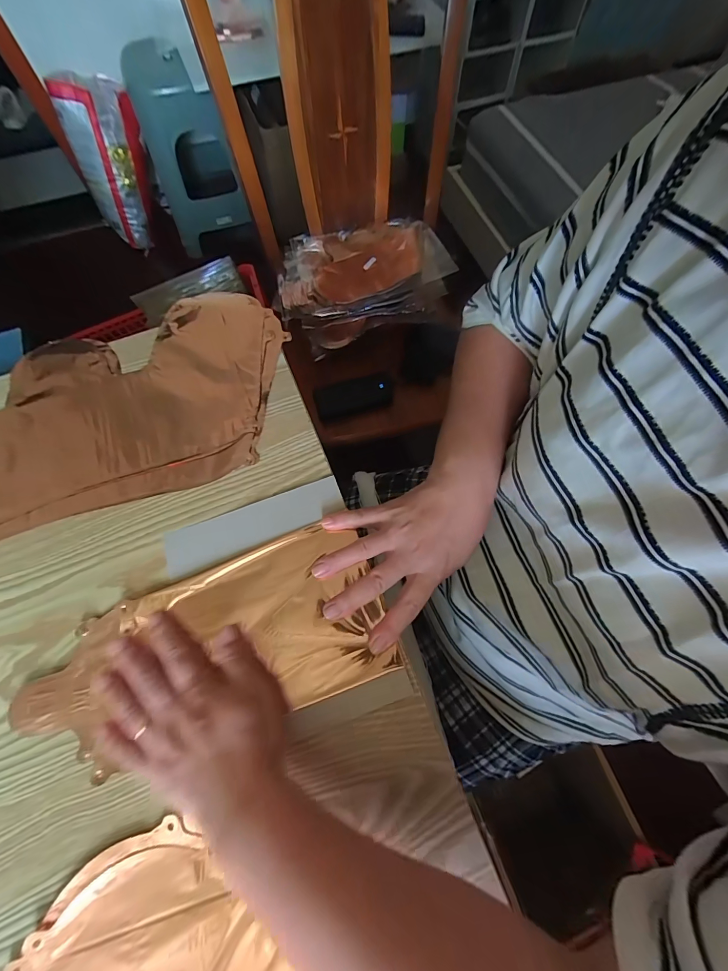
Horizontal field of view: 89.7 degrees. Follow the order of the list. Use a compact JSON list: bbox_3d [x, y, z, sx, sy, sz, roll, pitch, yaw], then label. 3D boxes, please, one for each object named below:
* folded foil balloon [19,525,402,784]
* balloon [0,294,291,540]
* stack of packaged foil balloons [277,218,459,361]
[{"bbox_3d":[-0.127,0.122,0.298,0.284,0.005,0.131,-13,69,-3],"label":"folded foil balloon"},{"bbox_3d":[-0.296,-0.075,0.374,0.428,0.009,0.227,-17,70,-4],"label":"balloon"},{"bbox_3d":[-0.008,-0.428,0.759,0.338,0.080,0.263,-13,69,-5],"label":"stack of packaged foil balloons"}]

